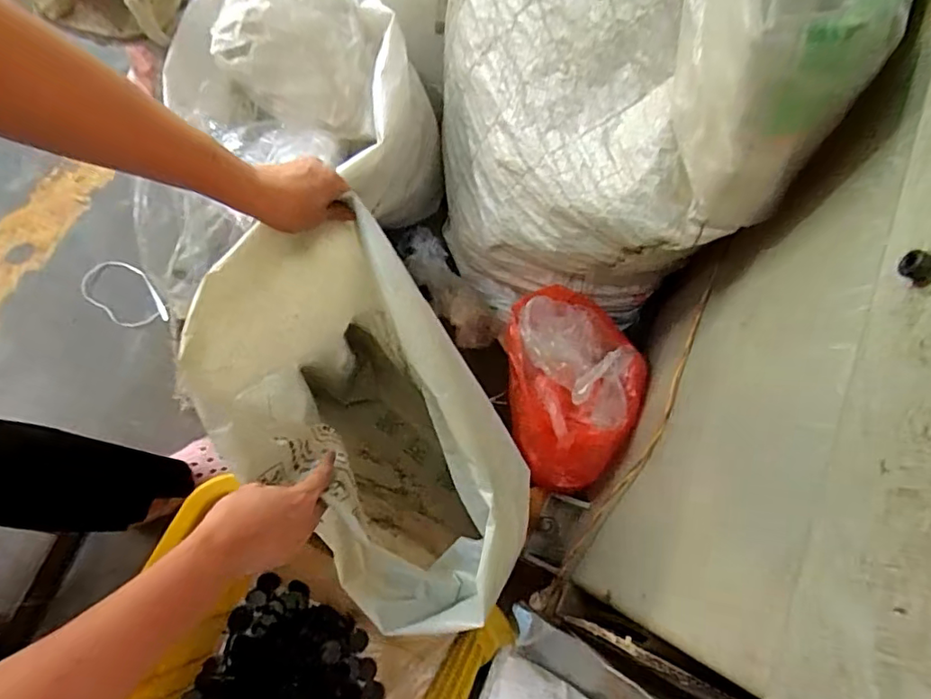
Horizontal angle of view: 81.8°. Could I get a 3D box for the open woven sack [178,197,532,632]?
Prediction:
[{"bbox_3d":[-0.103,0.123,0.677,0.232,0.458,0.385,-35,77,-10],"label":"open woven sack"}]

